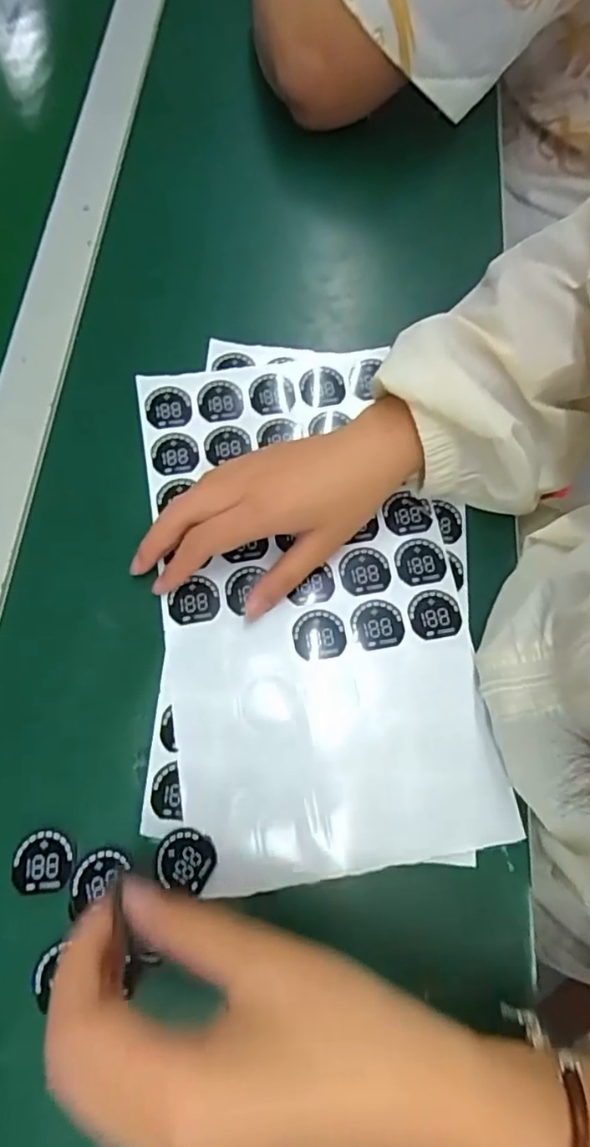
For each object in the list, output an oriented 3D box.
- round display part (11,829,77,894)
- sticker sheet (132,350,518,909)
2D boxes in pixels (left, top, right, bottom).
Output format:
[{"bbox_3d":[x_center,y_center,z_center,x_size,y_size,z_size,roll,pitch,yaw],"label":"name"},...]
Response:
[{"bbox_3d":[-0.125,0.143,0.294,0.028,0.004,0.028,-5,63,-2],"label":"round display part"},{"bbox_3d":[0.011,0.004,0.345,0.174,0.008,0.306,-9,70,-4],"label":"sticker sheet"}]

